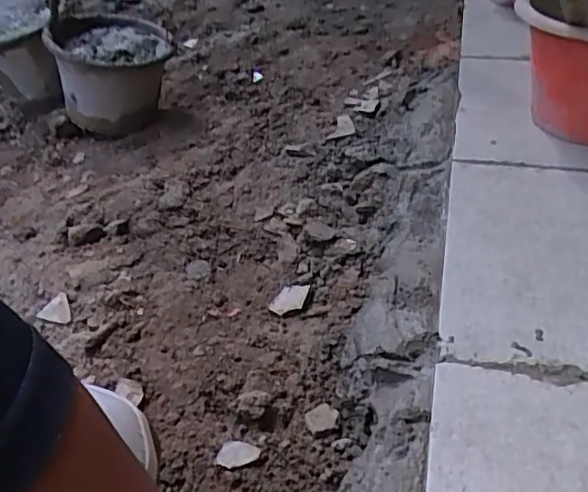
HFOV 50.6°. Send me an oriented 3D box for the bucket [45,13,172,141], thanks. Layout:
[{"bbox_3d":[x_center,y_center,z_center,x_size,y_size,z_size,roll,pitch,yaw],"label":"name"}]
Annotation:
[{"bbox_3d":[-0.395,-0.375,1.378,0.243,0.197,0.265,-14,40,-12],"label":"bucket"}]

